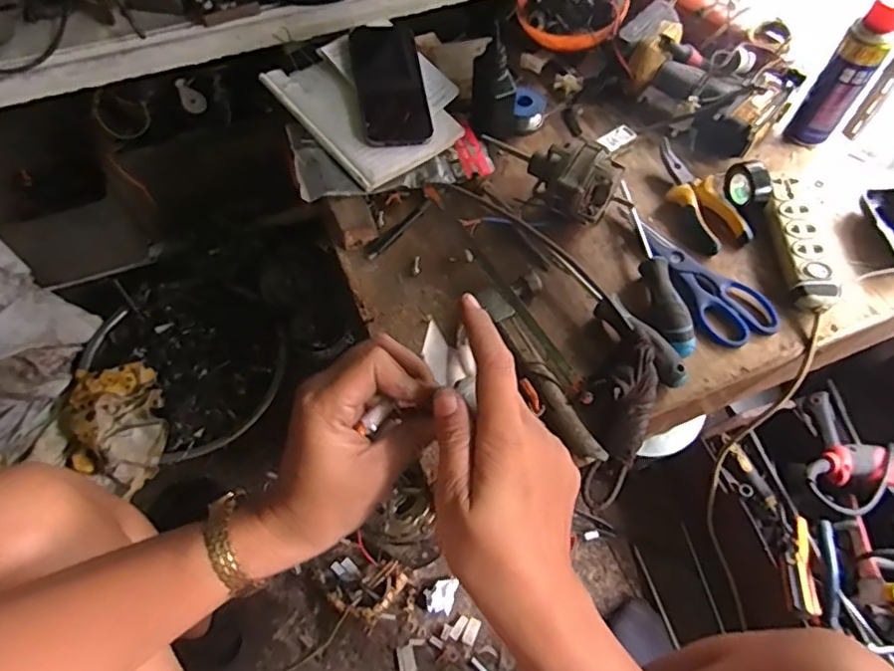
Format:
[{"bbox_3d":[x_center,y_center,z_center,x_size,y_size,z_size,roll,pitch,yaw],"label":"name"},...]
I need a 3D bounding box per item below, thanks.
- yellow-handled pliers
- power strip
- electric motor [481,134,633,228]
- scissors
[{"bbox_3d":[0.291,-0.168,0.670,0.054,0.017,0.154,-22,63,-11],"label":"yellow-handled pliers"},{"bbox_3d":[0.385,-0.101,0.630,0.043,0.029,0.170,-1,61,0],"label":"power strip"},{"bbox_3d":[0.122,-0.186,0.657,0.159,0.079,0.069,36,68,19],"label":"electric motor"},{"bbox_3d":[0.264,-0.069,0.625,0.075,0.017,0.206,-34,66,-16],"label":"scissors"}]

